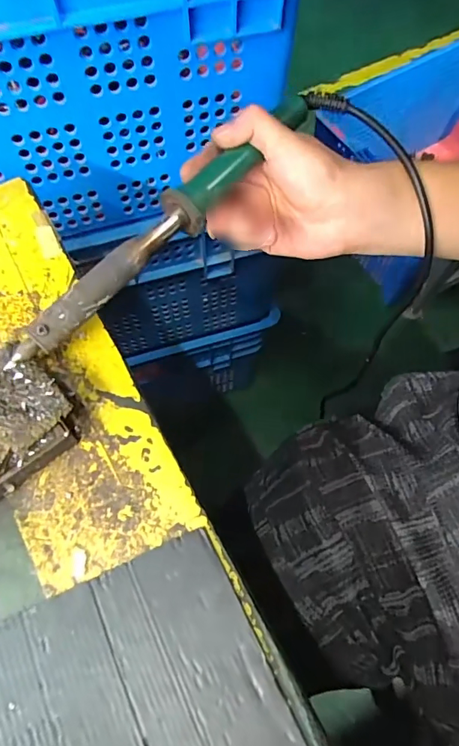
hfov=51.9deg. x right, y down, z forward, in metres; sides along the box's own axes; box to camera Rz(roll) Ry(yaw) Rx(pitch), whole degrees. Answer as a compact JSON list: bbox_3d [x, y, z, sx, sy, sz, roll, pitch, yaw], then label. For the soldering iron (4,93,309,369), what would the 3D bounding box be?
[{"bbox_3d":[-0.035,-0.095,0.303,0.025,0.029,0.255,38,74,16],"label":"soldering iron"}]

